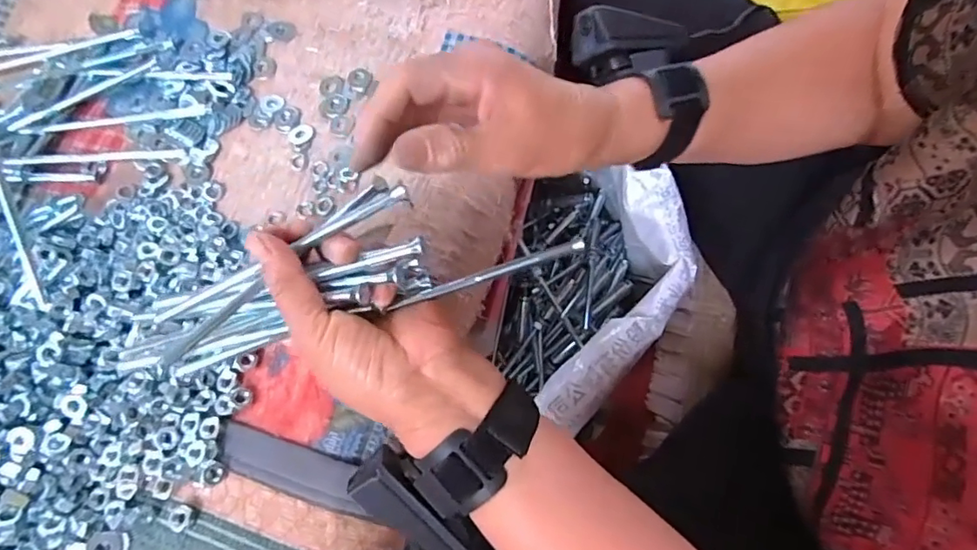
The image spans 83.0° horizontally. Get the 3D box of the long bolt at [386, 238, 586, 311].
[{"bbox_3d":[0.001,-0.001,0.312,0.115,0.006,0.008,-17,73,-9],"label":"long bolt"}]

